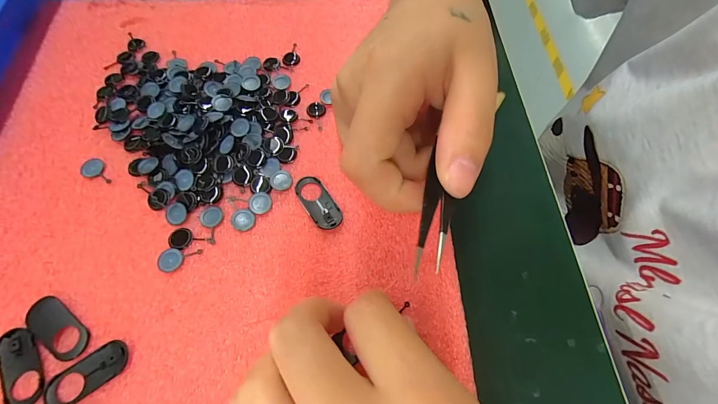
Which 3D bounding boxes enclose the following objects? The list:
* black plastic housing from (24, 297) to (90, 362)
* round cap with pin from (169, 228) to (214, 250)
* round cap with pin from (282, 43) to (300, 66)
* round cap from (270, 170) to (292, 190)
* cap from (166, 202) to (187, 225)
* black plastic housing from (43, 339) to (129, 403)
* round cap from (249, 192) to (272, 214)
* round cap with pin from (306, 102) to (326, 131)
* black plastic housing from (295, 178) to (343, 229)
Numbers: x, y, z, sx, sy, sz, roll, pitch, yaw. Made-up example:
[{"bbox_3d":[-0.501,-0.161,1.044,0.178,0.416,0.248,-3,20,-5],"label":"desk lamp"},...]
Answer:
[{"bbox_3d":[-0.125,0.052,0.138,0.030,0.004,0.014,34,69,13],"label":"black plastic housing"},{"bbox_3d":[-0.079,0.017,0.156,0.021,0.004,0.010,4,65,1],"label":"round cap with pin"},{"bbox_3d":[-0.043,-0.093,0.207,0.011,0.004,0.018,-12,66,-7],"label":"round cap with pin"},{"bbox_3d":[-0.040,-0.011,0.169,0.010,0.004,0.010,1,65,-1],"label":"round cap"},{"bbox_3d":[-0.088,0.005,0.160,0.010,0.004,0.010,1,65,-1],"label":"cap"},{"bbox_3d":[-0.107,0.068,0.131,0.031,0.004,0.013,-34,71,-16],"label":"black plastic housing"},{"bbox_3d":[-0.049,0.000,0.164,0.010,0.004,0.010,1,65,-1],"label":"round cap"},{"bbox_3d":[-0.024,-0.050,0.187,0.010,0.004,0.019,-6,66,-4],"label":"round cap with pin"},{"bbox_3d":[-0.020,0.000,0.164,0.014,0.004,0.031,-29,69,-14],"label":"black plastic housing"}]

